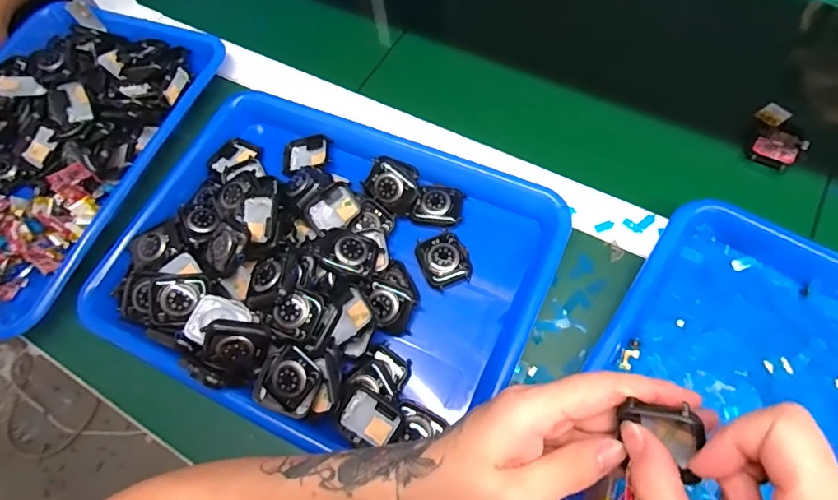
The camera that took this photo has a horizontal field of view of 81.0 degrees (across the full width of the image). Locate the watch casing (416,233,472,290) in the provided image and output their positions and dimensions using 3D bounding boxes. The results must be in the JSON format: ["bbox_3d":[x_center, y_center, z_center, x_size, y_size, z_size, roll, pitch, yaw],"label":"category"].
[{"bbox_3d":[0.020,0.008,0.388,0.037,0.011,0.042,-24,65,-4],"label":"watch casing"}]

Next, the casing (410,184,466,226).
[{"bbox_3d":[0.017,-0.038,0.414,0.040,0.010,0.037,17,76,4],"label":"casing"}]

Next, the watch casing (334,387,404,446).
[{"bbox_3d":[-0.034,0.117,0.338,0.039,0.008,0.037,34,97,6],"label":"watch casing"}]

